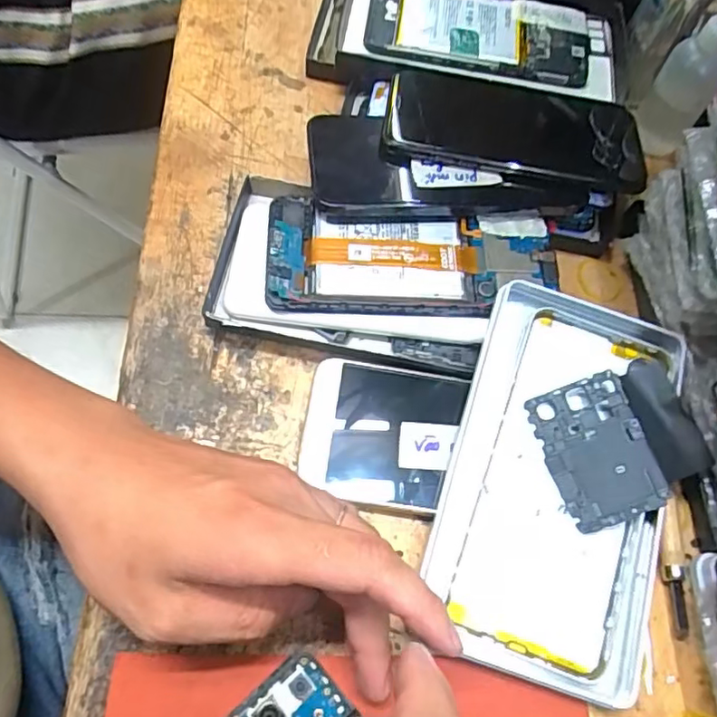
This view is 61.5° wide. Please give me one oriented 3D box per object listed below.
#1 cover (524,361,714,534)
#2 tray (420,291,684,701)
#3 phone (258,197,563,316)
[{"bbox_3d":[0.126,0.040,0.290,0.070,0.013,0.066,-17,68,-10],"label":"cover"},{"bbox_3d":[0.096,0.056,0.286,0.101,0.024,0.177,17,66,4],"label":"tray"},{"bbox_3d":[0.030,-0.053,0.328,0.155,0.008,0.065,3,72,-5],"label":"phone"}]

